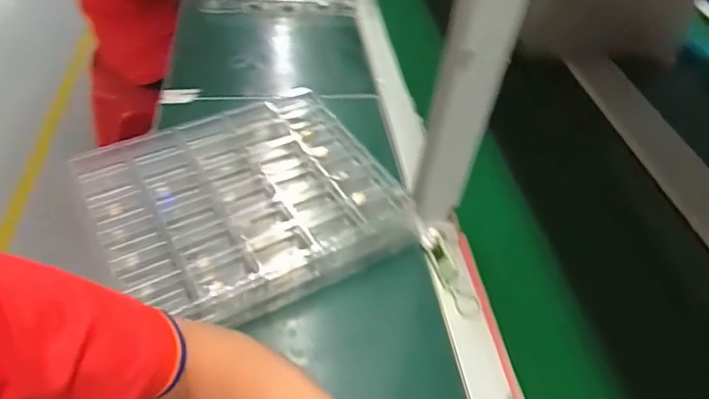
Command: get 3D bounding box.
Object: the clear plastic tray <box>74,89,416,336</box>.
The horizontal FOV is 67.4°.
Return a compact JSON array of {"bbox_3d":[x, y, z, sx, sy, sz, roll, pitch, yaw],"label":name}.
[{"bbox_3d":[-0.114,0.001,0.564,0.285,0.047,0.247,-21,51,-25],"label":"clear plastic tray"}]

